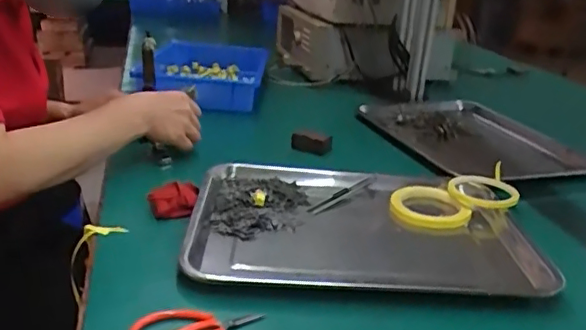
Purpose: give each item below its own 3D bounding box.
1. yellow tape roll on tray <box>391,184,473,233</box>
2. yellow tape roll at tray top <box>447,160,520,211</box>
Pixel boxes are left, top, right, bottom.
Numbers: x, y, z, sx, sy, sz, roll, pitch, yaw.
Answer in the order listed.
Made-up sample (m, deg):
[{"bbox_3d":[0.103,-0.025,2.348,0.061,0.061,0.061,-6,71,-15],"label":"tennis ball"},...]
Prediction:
[{"bbox_3d":[0.177,0.056,0.766,0.093,0.018,0.097,-4,34,3],"label":"yellow tape roll on tray"},{"bbox_3d":[0.263,0.035,0.786,0.093,0.020,0.098,-1,26,0],"label":"yellow tape roll at tray top"}]

